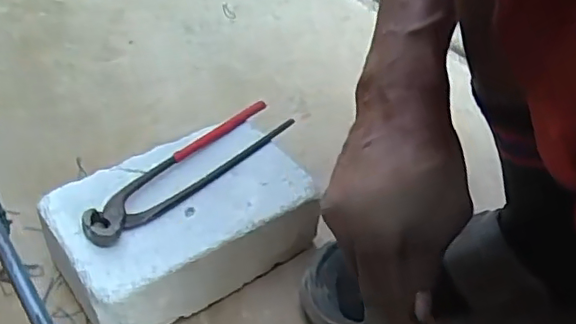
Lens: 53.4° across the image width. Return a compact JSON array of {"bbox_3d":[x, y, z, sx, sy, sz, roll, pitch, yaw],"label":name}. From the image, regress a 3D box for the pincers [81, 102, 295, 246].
[{"bbox_3d":[-0.079,0.001,0.477,0.044,0.017,0.210,32,48,26],"label":"pincers"}]

